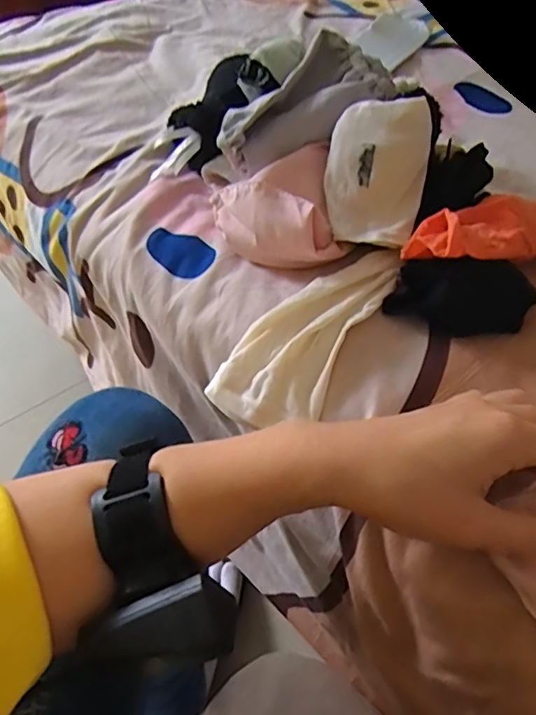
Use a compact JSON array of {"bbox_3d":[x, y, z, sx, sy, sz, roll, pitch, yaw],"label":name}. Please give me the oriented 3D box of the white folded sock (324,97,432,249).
[{"bbox_3d":[0.075,-0.130,0.387,0.069,0.094,0.019,9,16,14],"label":"white folded sock"}]

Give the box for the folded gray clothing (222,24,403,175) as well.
[{"bbox_3d":[0.029,-0.190,0.414,0.134,0.031,0.070,-36,59,-4],"label":"folded gray clothing"}]

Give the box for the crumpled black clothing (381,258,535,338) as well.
[{"bbox_3d":[0.127,-0.040,0.357,0.094,0.045,0.033,4,51,3],"label":"crumpled black clothing"}]

